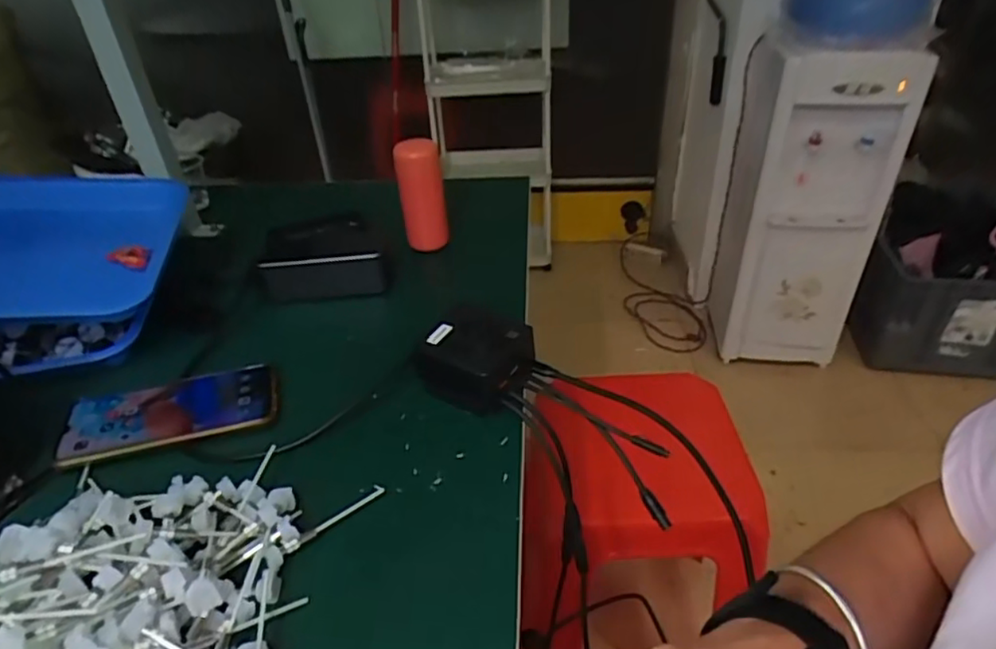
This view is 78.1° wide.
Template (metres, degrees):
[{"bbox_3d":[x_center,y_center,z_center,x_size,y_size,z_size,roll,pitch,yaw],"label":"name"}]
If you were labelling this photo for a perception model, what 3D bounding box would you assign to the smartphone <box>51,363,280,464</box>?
[{"bbox_3d":[-0.266,0.067,0.502,0.157,0.004,0.077,-11,36,-12],"label":"smartphone"}]

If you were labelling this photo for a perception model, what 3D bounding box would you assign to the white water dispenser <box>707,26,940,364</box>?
[{"bbox_3d":[0.783,-0.304,1.607,0.295,0.834,0.396,5,36,10],"label":"white water dispenser"}]

